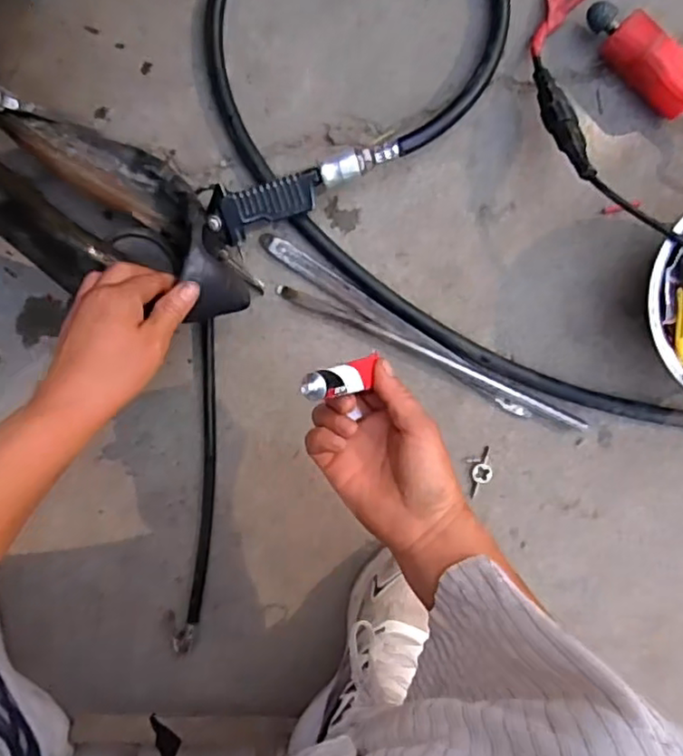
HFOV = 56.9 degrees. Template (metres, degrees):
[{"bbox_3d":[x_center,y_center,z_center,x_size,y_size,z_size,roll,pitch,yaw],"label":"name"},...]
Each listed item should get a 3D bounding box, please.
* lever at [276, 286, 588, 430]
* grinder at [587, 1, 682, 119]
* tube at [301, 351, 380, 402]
[{"bbox_3d":[0.082,-0.021,0.581,0.302,0.014,0.014,24,98,2],"label":"lever"},{"bbox_3d":[0.256,-0.266,0.531,0.045,0.036,0.126,-44,93,5],"label":"grinder"},{"bbox_3d":[0.001,0.002,0.409,0.011,0.074,0.022,-4,97,34],"label":"tube"}]

